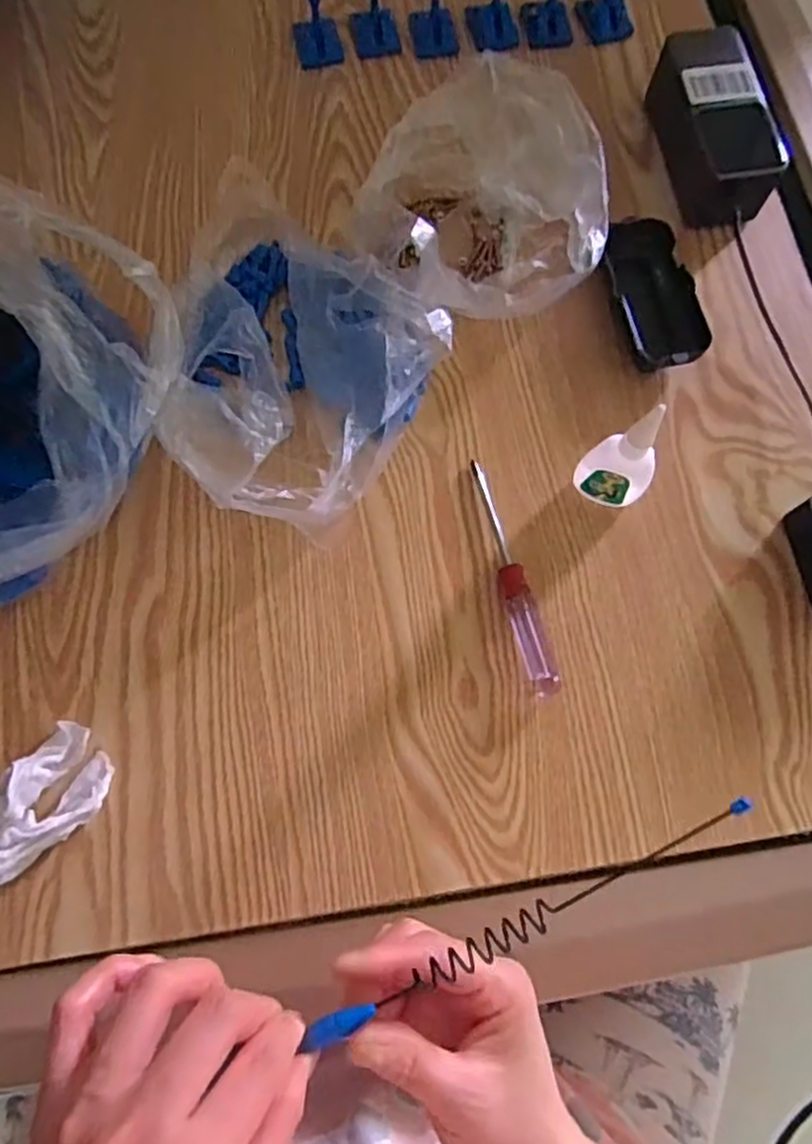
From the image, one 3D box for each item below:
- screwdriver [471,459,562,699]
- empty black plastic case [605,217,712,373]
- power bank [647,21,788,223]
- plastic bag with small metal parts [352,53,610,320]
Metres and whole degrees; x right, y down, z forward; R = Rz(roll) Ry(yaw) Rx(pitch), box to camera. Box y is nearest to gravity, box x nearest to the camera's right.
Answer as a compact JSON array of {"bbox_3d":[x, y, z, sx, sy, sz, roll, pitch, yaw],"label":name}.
[{"bbox_3d":[0.062,0.001,0.427,0.018,0.014,0.149,-17,74,-6],"label":"screwdriver"},{"bbox_3d":[0.166,-0.183,0.475,0.048,0.025,0.109,-8,73,-3],"label":"empty black plastic case"},{"bbox_3d":[0.221,-0.313,0.505,0.059,0.054,0.137,-11,73,-4],"label":"power bank"},{"bbox_3d":[0.045,-0.253,0.474,0.157,0.073,0.167,-6,73,-3],"label":"plastic bag with small metal parts"}]

